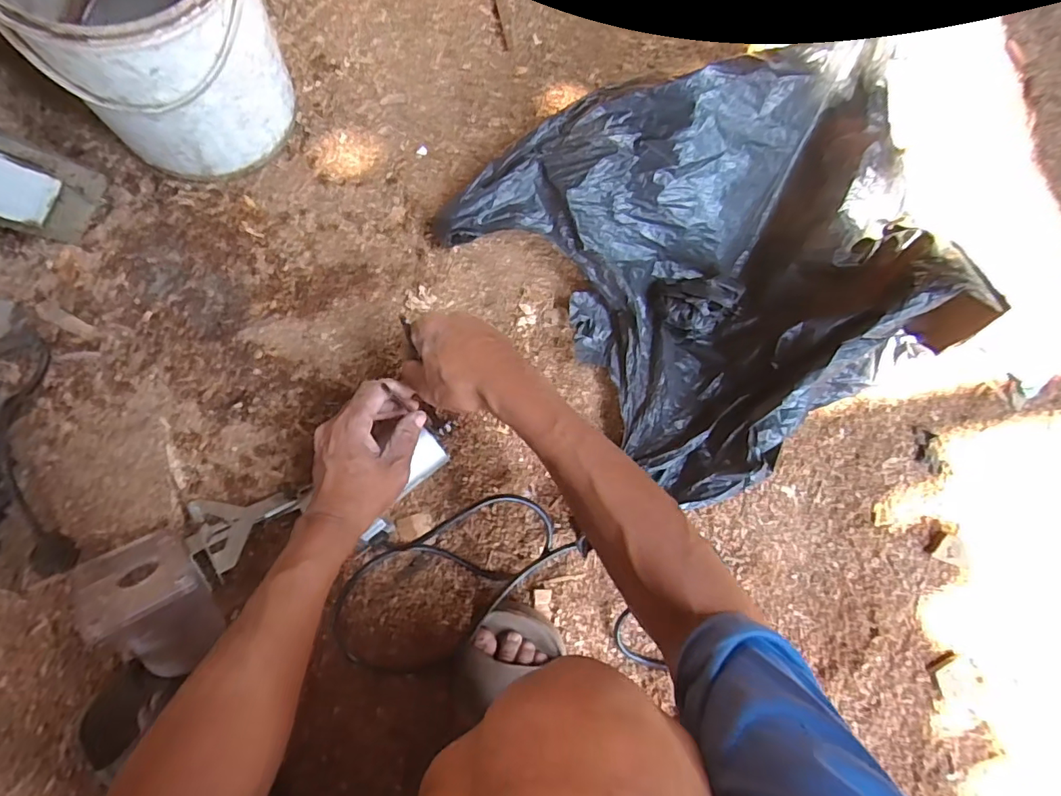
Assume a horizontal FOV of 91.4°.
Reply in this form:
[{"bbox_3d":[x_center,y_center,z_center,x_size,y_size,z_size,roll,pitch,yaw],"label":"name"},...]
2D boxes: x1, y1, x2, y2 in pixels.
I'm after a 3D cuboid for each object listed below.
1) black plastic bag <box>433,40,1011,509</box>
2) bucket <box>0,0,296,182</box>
[{"bbox_3d":[0.193,-0.143,0.525,0.406,0.148,0.405,-35,93,-7],"label":"black plastic bag"},{"bbox_3d":[-0.317,-0.320,0.441,0.178,0.197,0.180,0,92,-6],"label":"bucket"}]

